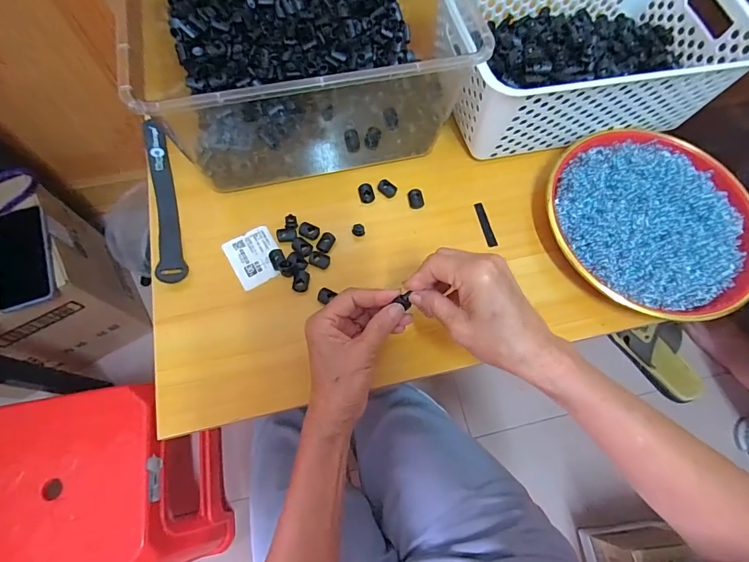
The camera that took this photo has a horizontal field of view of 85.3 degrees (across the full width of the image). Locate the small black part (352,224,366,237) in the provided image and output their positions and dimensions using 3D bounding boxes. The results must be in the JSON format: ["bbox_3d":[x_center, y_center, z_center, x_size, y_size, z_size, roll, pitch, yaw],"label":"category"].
[{"bbox_3d":[-0.016,-0.053,0.422,0.013,0.009,0.011,1,69,-2],"label":"small black part"}]

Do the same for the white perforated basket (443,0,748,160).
[{"bbox_3d":[0.227,-0.263,0.460,0.302,0.107,0.204,-9,70,-5],"label":"white perforated basket"}]

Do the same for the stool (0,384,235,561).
[{"bbox_3d":[-0.409,0.324,0.635,0.256,0.260,0.267,-12,70,-6],"label":"stool"}]

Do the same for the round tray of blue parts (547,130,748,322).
[{"bbox_3d":[0.288,-0.062,0.428,0.211,0.033,0.204,1,69,-2],"label":"round tray of blue parts"}]

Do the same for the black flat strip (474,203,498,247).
[{"bbox_3d":[0.120,-0.061,0.438,0.010,0.004,0.052,-12,70,-6],"label":"black flat strip"}]

